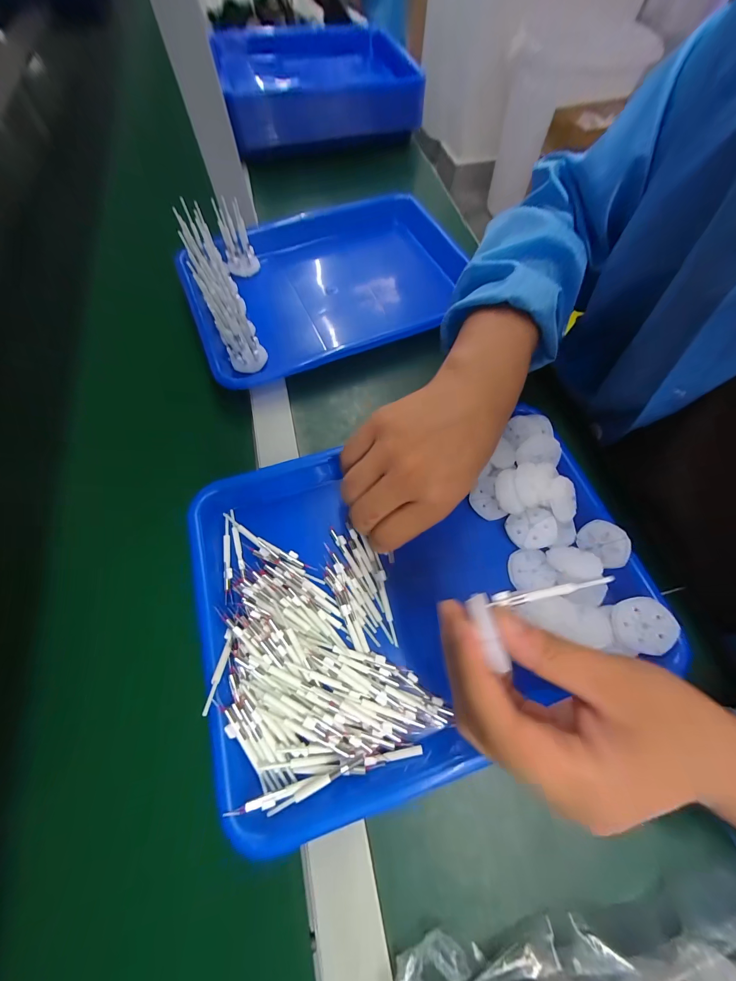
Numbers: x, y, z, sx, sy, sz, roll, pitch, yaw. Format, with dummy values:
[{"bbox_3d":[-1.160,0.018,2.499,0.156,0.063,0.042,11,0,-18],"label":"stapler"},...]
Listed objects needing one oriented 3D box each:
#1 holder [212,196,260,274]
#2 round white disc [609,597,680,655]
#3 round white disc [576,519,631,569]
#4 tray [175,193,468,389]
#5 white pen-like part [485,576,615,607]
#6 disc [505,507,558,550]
[{"bbox_3d":[-0.160,-0.306,0.394,0.034,0.072,0.030,-15,67,-7],"label":"holder"},{"bbox_3d":[0.202,0.099,0.241,0.037,0.004,0.038,-10,69,27],"label":"round white disc"},{"bbox_3d":[0.191,0.042,0.264,0.007,0.031,0.037,-2,36,-34],"label":"round white disc"},{"bbox_3d":[-0.043,-0.258,0.405,0.330,0.039,0.236,-23,68,-11],"label":"tray"},{"bbox_3d":[0.093,0.052,0.170,0.061,0.004,0.007,-16,66,13],"label":"white pen-like part"},{"bbox_3d":[0.137,0.032,0.275,0.037,0.004,0.034,-9,65,20],"label":"disc"}]

